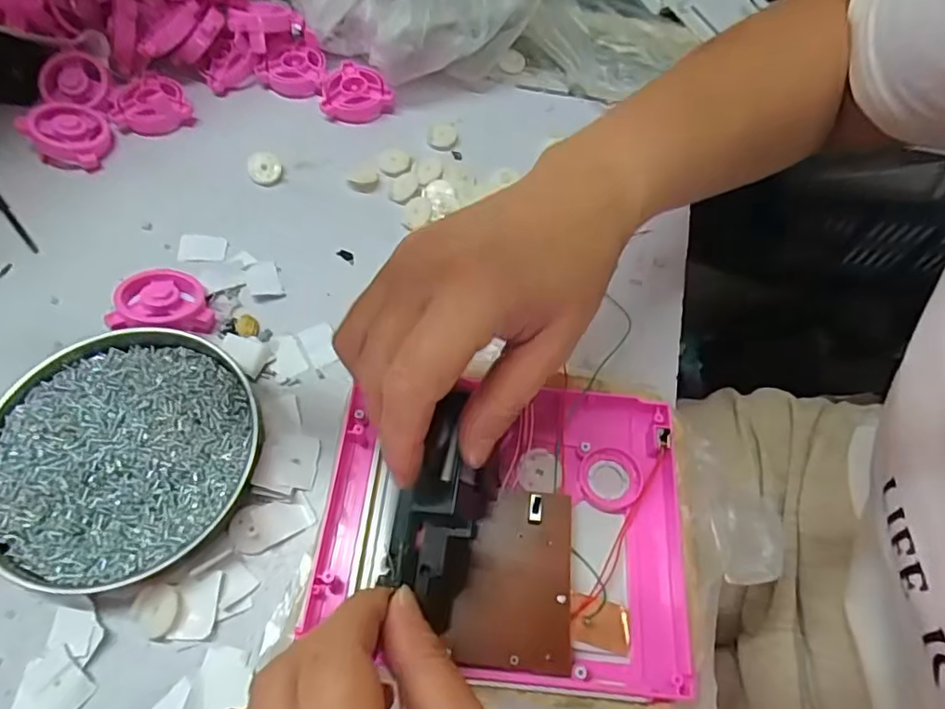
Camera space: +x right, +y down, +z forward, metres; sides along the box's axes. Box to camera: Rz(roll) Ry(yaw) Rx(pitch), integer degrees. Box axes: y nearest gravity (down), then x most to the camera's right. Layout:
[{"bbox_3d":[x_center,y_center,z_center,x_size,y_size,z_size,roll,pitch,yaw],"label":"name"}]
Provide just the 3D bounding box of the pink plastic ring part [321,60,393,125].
[{"bbox_3d":[-0.097,-0.207,0.451,0.049,0.016,0.055,-28,67,-17],"label":"pink plastic ring part"}]

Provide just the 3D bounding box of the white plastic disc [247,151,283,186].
[{"bbox_3d":[-0.150,-0.135,0.413,0.022,0.011,0.026,-20,65,-14],"label":"white plastic disc"}]

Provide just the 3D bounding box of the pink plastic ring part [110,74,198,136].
[{"bbox_3d":[-0.245,-0.190,0.433,0.053,0.020,0.049,2,62,-3],"label":"pink plastic ring part"}]

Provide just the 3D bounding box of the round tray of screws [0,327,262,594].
[{"bbox_3d":[-0.182,0.050,0.301,0.134,0.024,0.133,2,62,-3],"label":"round tray of screws"}]

